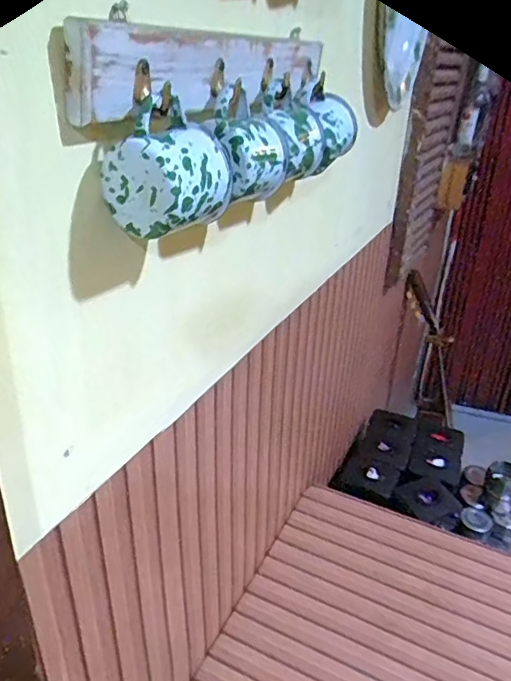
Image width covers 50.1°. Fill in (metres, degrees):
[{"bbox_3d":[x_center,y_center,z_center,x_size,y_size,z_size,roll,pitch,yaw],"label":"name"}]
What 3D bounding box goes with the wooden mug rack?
[{"bbox_3d":[-0.019,-0.239,0.484,0.039,0.060,0.382,16,31,22],"label":"wooden mug rack"}]

